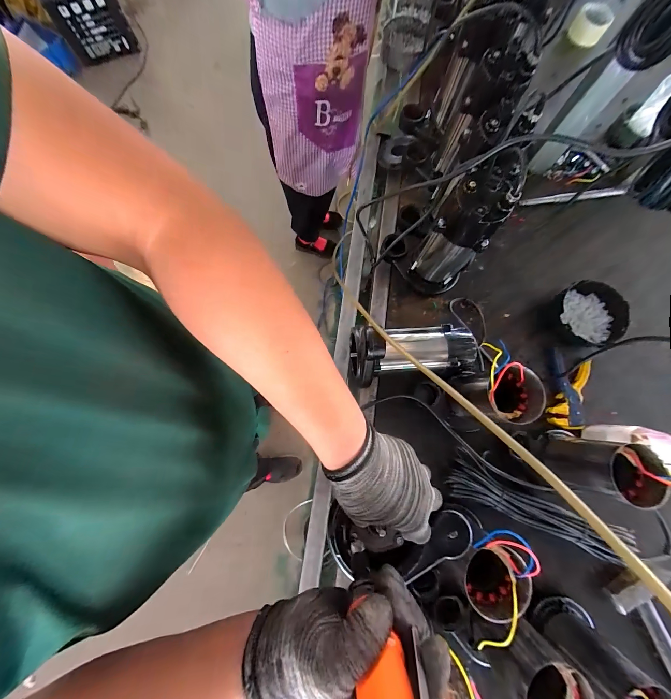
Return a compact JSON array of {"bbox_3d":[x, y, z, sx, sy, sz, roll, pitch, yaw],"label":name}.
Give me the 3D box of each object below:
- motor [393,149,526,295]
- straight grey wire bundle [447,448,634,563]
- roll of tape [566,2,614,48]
[{"bbox_3d":[0.207,-0.191,0.507,0.115,0.241,0.102,-35,81,-8],"label":"motor"},{"bbox_3d":[0.376,0.302,0.536,0.339,0.027,0.083,26,78,4],"label":"straight grey wire bundle"},{"bbox_3d":[0.723,-0.923,0.811,0.093,0.045,0.098,30,80,6],"label":"roll of tape"}]

